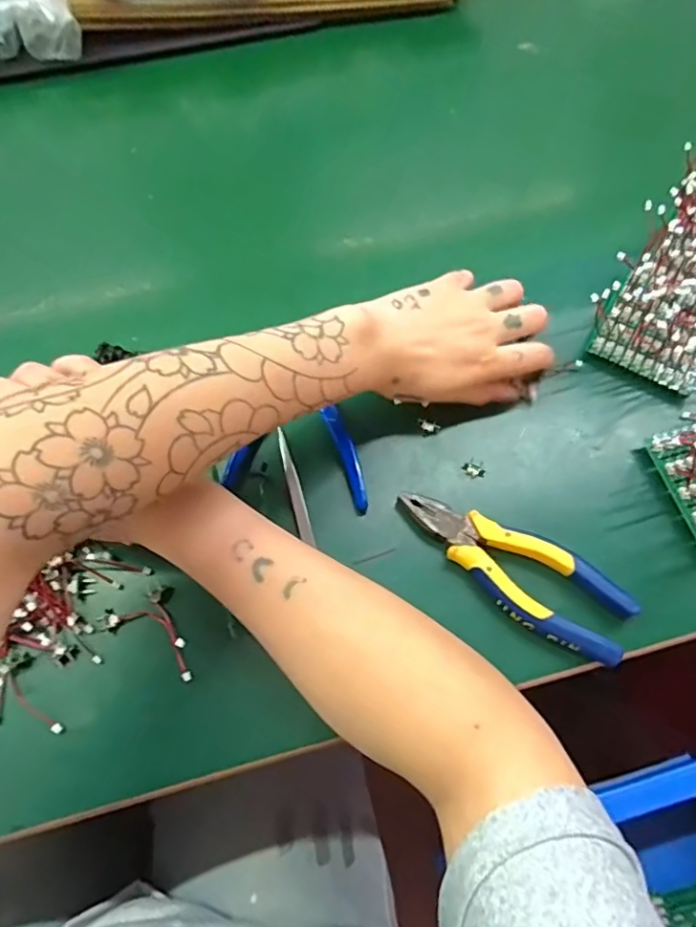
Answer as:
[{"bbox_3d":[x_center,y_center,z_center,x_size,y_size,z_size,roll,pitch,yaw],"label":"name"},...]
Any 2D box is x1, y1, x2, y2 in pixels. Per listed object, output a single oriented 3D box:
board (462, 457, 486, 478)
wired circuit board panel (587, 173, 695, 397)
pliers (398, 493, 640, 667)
[{"bbox_3d":[0.088,0.002,0.378,0.016,0.004,0.014,22,69,10],"label":"board"},{"bbox_3d":[0.254,-0.145,0.390,0.087,0.059,0.174,31,84,13],"label":"wired circuit board panel"},{"bbox_3d":[0.100,0.068,0.346,0.152,0.018,0.051,27,70,12],"label":"pliers"}]

